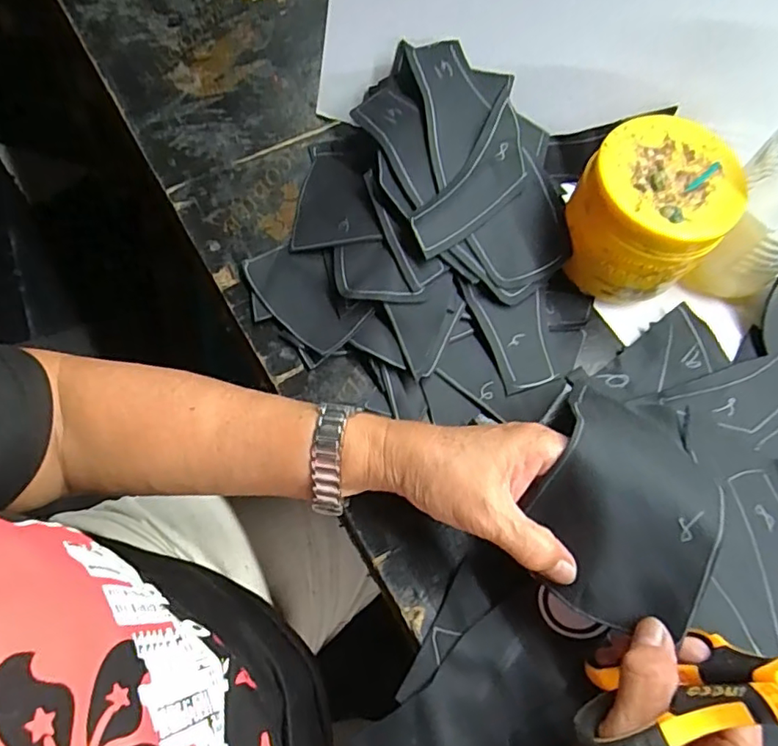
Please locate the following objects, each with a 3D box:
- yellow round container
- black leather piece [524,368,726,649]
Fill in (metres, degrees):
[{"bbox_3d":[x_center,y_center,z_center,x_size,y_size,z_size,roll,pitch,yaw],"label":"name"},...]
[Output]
[{"bbox_3d":[0.169,-0.102,0.375,0.090,0.087,0.089,1,70,-2],"label":"yellow round container"},{"bbox_3d":[0.120,0.071,0.286,0.091,0.032,0.102,26,71,7],"label":"black leather piece"}]

